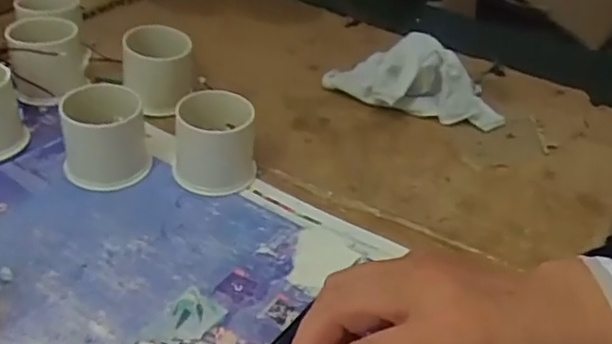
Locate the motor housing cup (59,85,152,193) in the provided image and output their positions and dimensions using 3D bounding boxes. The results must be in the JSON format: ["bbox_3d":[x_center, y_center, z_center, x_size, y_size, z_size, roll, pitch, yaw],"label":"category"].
[{"bbox_3d":[-0.132,-0.023,0.403,0.052,0.051,0.047,-8,38,-18],"label":"motor housing cup"}]

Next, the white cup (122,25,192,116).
[{"bbox_3d":[-0.112,-0.076,0.468,0.049,0.054,0.044,-1,37,-10],"label":"white cup"}]

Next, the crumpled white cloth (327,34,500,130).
[{"bbox_3d":[0.094,-0.081,0.518,0.152,0.051,0.071,16,37,14],"label":"crumpled white cloth"}]

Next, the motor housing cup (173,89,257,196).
[{"bbox_3d":[-0.061,-0.022,0.414,0.054,0.052,0.054,4,36,-3],"label":"motor housing cup"}]

